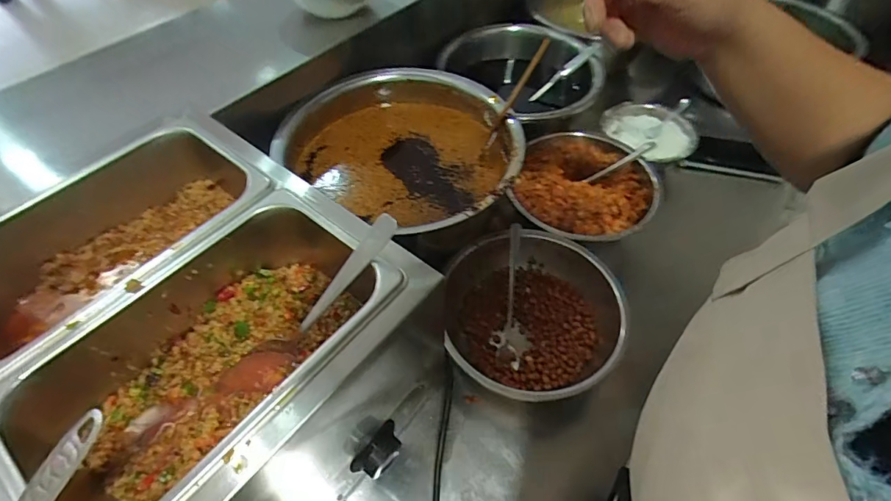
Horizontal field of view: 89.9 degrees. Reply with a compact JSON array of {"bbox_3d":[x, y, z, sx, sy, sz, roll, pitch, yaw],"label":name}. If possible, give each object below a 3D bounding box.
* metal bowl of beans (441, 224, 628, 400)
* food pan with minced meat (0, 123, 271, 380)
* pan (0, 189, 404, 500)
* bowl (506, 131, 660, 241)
[{"bbox_3d":[0.101,0.082,0.530,0.214,0.103,0.209,0,53,0],"label":"metal bowl of beans"},{"bbox_3d":[-0.292,-0.001,0.401,0.164,0.087,0.253,35,60,23],"label":"food pan with minced meat"},{"bbox_3d":[-0.170,0.083,0.345,0.156,0.082,0.255,33,59,22],"label":"pan"},{"bbox_3d":[0.192,-0.084,0.630,0.184,0.072,0.193,0,53,0],"label":"bowl"}]

